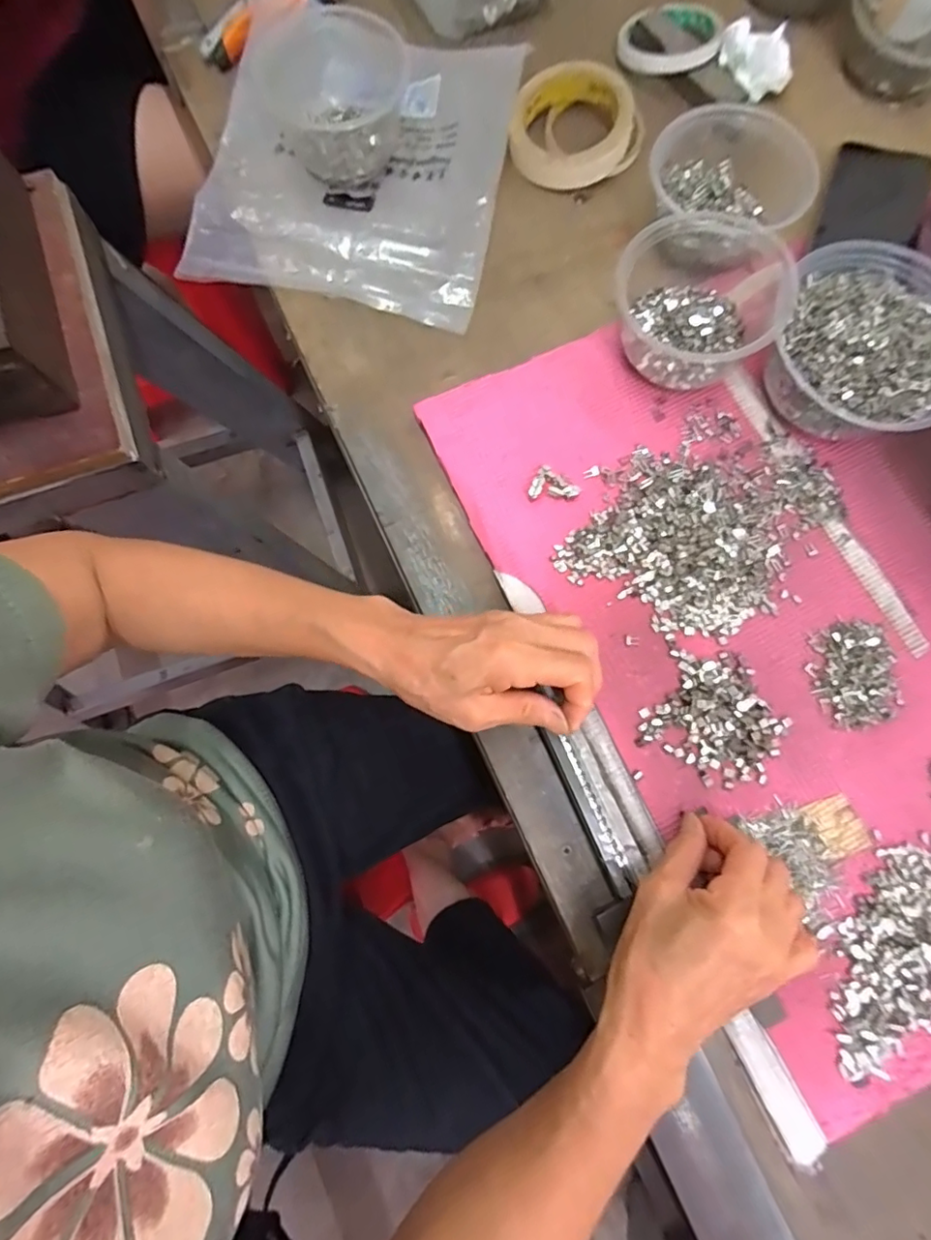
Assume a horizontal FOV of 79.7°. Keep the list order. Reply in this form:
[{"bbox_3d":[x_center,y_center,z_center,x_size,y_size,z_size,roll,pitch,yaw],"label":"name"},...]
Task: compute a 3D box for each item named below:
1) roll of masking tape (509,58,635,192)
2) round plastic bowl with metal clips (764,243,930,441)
[{"bbox_3d":[0.087,-0.412,0.458,0.094,0.031,0.094,0,79,1],"label":"roll of masking tape"},{"bbox_3d":[0.279,-0.188,0.388,0.123,0.059,0.133,0,79,1],"label":"round plastic bowl with metal clips"}]

